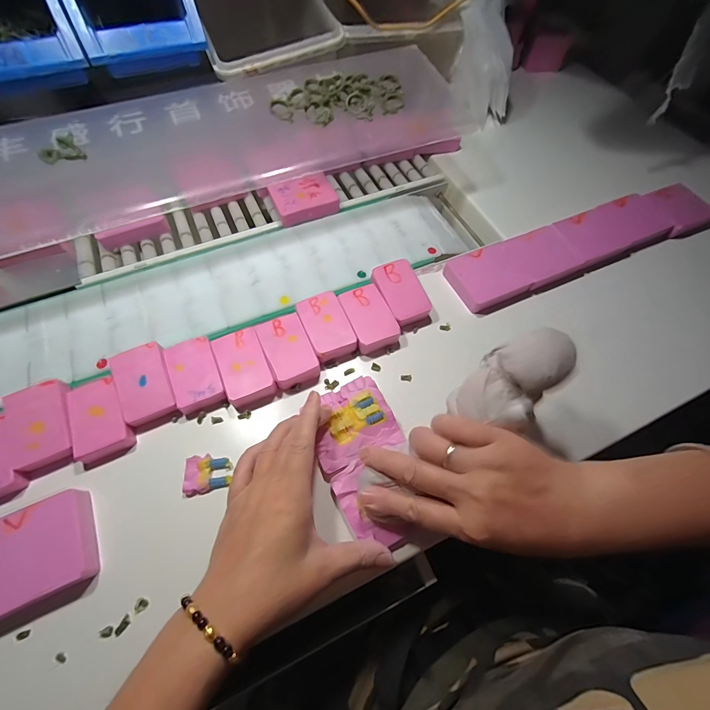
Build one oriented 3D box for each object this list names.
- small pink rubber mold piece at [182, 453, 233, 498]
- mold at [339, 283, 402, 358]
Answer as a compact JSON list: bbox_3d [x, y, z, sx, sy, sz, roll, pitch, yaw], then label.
[{"bbox_3d":[-0.129,0.103,0.302,0.040,0.010,0.031,-10,62,-8],"label":"small pink rubber mold piece"},{"bbox_3d":[0.016,-0.037,0.371,0.044,0.023,0.075,-20,64,-13],"label":"mold"}]

